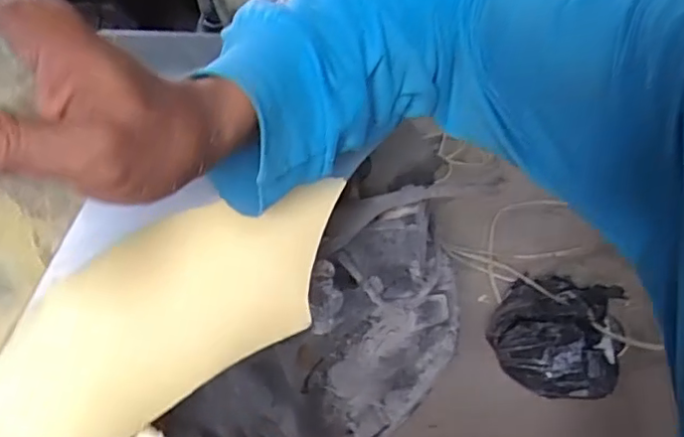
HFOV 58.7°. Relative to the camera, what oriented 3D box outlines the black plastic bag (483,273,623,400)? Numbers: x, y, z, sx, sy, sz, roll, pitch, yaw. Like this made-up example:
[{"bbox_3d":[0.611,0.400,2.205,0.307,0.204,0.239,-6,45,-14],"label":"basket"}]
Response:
[{"bbox_3d":[0.379,0.183,1.058,0.213,0.076,0.255,18,47,21],"label":"black plastic bag"}]

